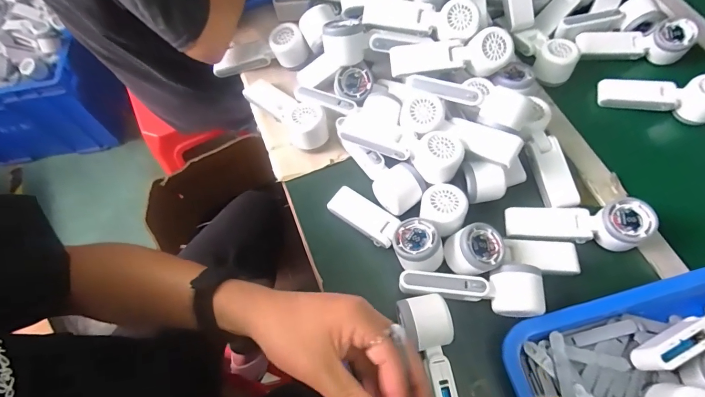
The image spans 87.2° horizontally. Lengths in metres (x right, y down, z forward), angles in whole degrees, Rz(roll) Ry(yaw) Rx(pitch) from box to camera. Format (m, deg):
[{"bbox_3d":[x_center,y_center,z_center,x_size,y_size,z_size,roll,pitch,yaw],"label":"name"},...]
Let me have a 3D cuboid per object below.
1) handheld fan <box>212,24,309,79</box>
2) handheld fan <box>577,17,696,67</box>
[{"bbox_3d":[-0.156,-0.250,0.639,0.176,0.056,0.057,-7,63,20],"label":"handheld fan"},{"bbox_3d":[0.460,-0.259,0.608,0.161,0.058,0.052,6,65,4],"label":"handheld fan"}]

